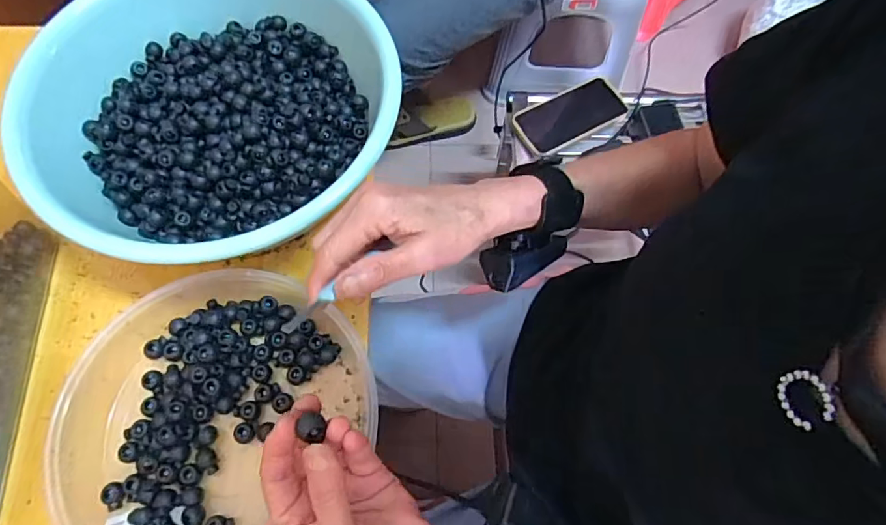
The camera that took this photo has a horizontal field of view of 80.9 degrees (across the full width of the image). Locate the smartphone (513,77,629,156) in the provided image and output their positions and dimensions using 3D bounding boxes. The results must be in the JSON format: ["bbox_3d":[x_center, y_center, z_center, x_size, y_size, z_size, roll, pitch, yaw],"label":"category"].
[{"bbox_3d":[0.190,-0.216,0.759,0.171,0.013,0.085,-28,72,-13],"label":"smartphone"}]

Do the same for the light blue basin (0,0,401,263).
[{"bbox_3d":[-0.202,-0.131,0.463,0.270,0.097,0.295,1,68,-3],"label":"light blue basin"}]

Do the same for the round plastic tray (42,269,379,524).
[{"bbox_3d":[-0.176,0.115,0.393,0.214,0.045,0.229,1,68,-3],"label":"round plastic tray"}]

